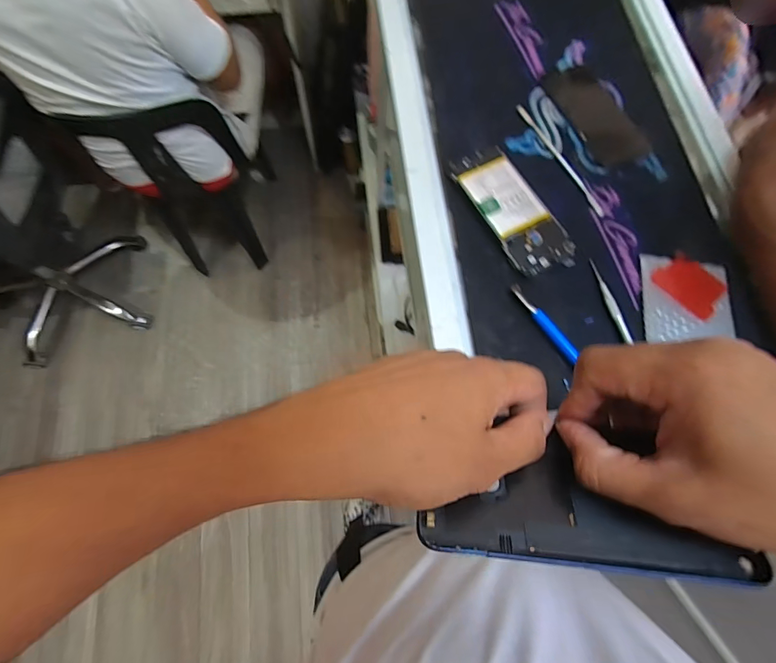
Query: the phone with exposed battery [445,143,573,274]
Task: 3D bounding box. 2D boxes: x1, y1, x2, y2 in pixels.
[{"bbox_3d":[0.136,-0.134,0.437,0.069,0.013,0.160,-28,73,-10],"label":"phone with exposed battery"}]

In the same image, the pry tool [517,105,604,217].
[{"bbox_3d":[0.202,-0.204,0.467,0.012,0.009,0.170,-26,73,-9],"label":"pry tool"}]

